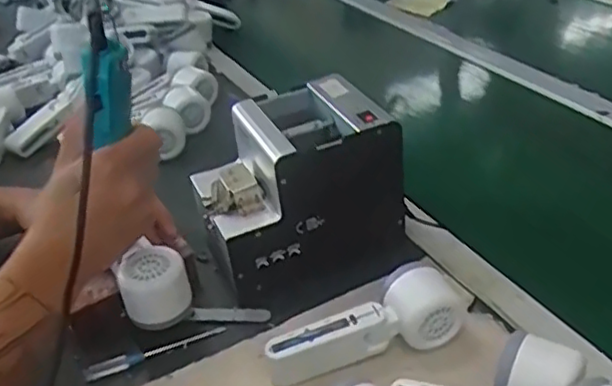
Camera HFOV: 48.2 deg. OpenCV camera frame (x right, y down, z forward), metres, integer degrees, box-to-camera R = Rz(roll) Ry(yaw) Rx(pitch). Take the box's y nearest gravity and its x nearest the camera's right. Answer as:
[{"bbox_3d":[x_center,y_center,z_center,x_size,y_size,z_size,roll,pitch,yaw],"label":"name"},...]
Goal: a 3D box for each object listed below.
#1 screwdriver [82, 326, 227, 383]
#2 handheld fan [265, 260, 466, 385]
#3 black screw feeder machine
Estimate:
[{"bbox_3d":[-0.134,0.141,0.611,0.125,0.013,0.010,-19,35,-18],"label":"screwdriver"},{"bbox_3d":[0.050,0.104,0.573,0.172,0.064,0.048,-13,34,-10],"label":"handheld fan"},{"bbox_3d":[-0.012,-0.005,0.688,0.182,0.157,0.139,-20,35,-20],"label":"black screw feeder machine"}]

